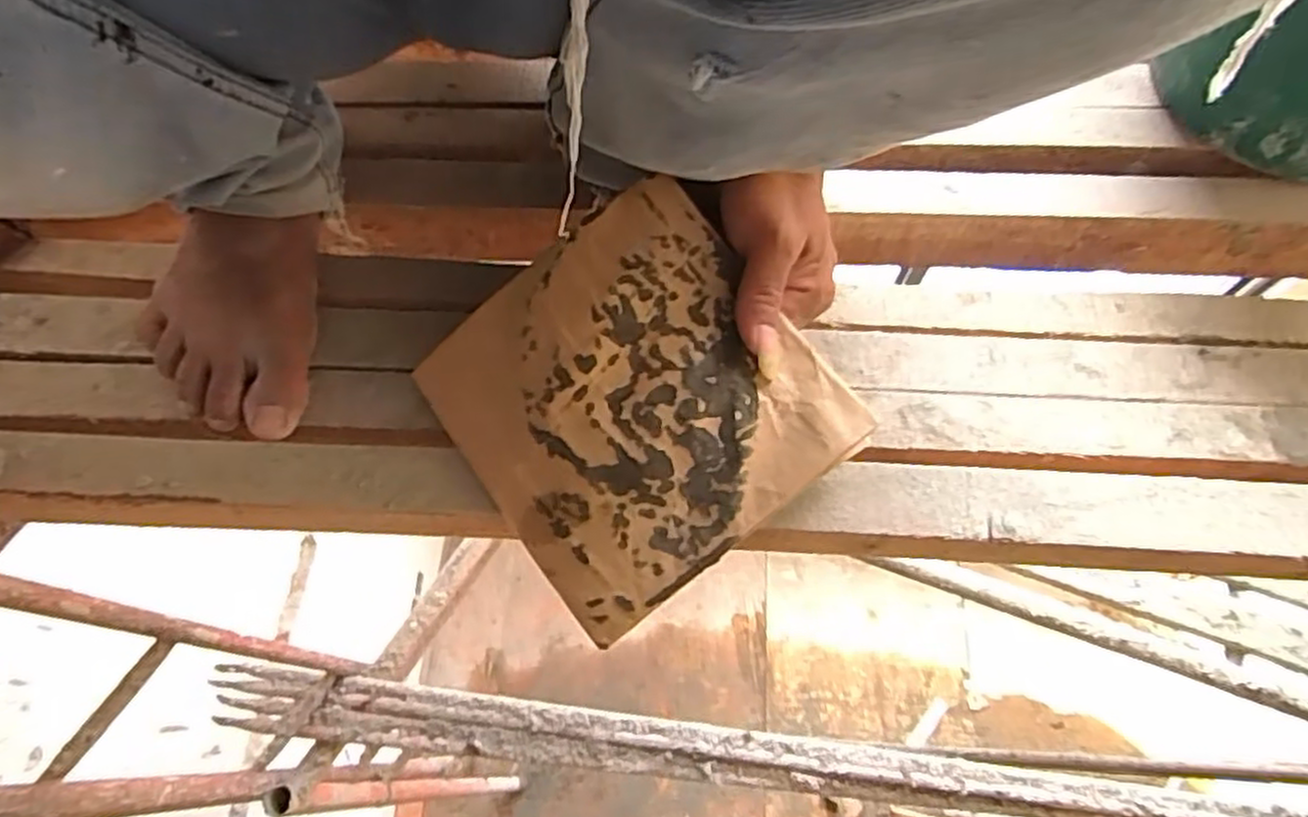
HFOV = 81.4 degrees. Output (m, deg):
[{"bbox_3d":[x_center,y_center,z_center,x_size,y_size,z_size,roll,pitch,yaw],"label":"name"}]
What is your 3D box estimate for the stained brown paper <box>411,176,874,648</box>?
[{"bbox_3d":[-0.012,-0.002,0.371,0.167,0.019,0.167,-38,83,3],"label":"stained brown paper"}]

